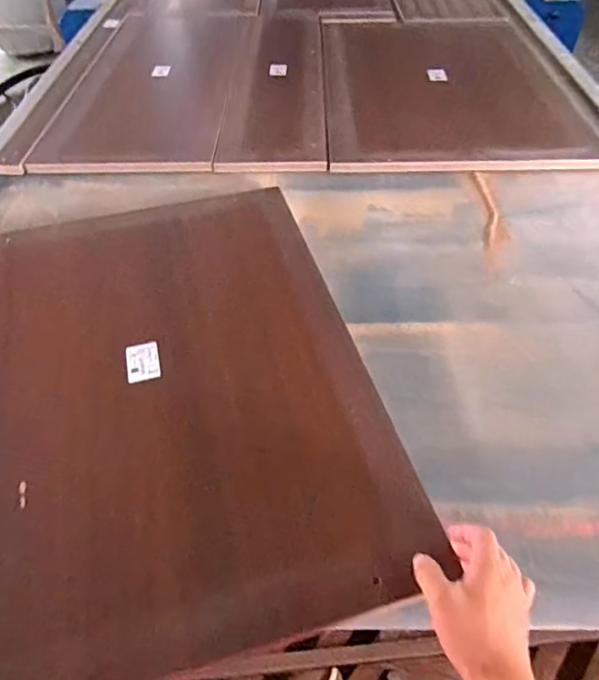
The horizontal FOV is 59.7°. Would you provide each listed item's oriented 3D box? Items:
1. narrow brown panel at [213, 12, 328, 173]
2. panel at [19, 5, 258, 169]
[{"bbox_3d":[-0.053,-0.674,1.303,0.218,0.029,0.900,0,48,1],"label":"narrow brown panel"},{"bbox_3d":[-0.347,-0.681,1.325,0.380,0.011,0.923,1,48,1],"label":"panel"}]

